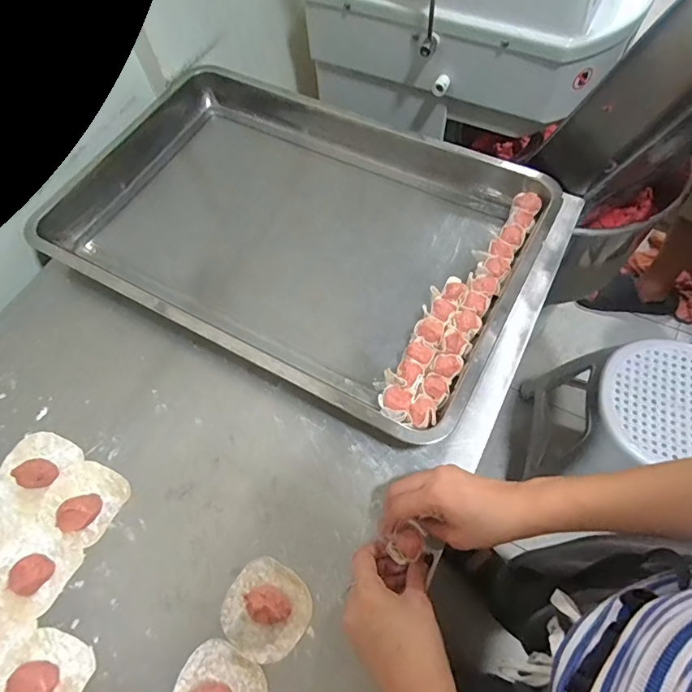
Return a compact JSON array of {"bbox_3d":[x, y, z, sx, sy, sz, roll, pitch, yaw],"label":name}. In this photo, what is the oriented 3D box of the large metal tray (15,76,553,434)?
[{"bbox_3d":[-0.070,-0.158,0.615,0.589,0.055,0.392,26,66,15],"label":"large metal tray"}]

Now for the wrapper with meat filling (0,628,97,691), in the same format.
[{"bbox_3d":[-0.270,0.292,0.406,0.078,0.021,0.075,-1,62,2],"label":"wrapper with meat filling"}]

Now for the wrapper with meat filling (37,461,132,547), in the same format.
[{"bbox_3d":[-0.272,0.155,0.477,0.077,0.022,0.073,25,66,15],"label":"wrapper with meat filling"}]

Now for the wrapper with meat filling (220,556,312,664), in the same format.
[{"bbox_3d":[-0.073,0.236,0.421,0.076,0.025,0.075,32,68,18],"label":"wrapper with meat filling"}]

